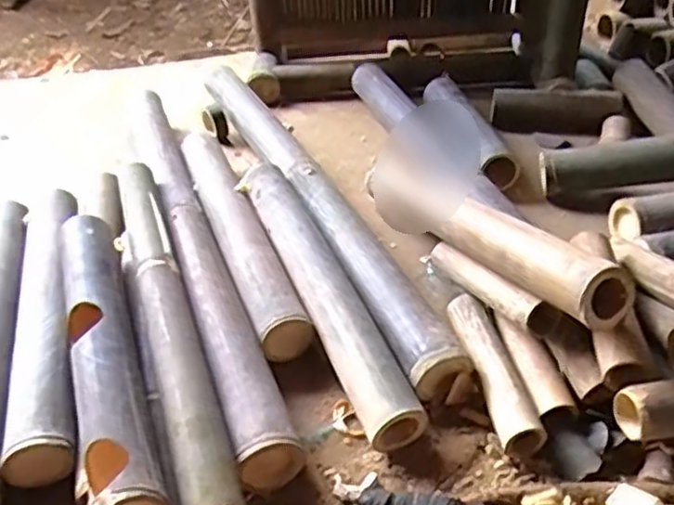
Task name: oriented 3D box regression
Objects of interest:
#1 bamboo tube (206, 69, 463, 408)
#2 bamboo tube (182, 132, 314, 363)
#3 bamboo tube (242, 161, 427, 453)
[{"bbox_3d":[-0.066,-0.109,1.185,0.088,0.079,0.975,-18,42,-17],"label":"bamboo tube"},{"bbox_3d":[-0.167,-0.038,1.091,0.077,0.065,0.552,-18,42,-14],"label":"bamboo tube"},{"bbox_3d":[-0.028,0.047,0.975,0.075,0.082,0.539,-18,42,-14],"label":"bamboo tube"}]

